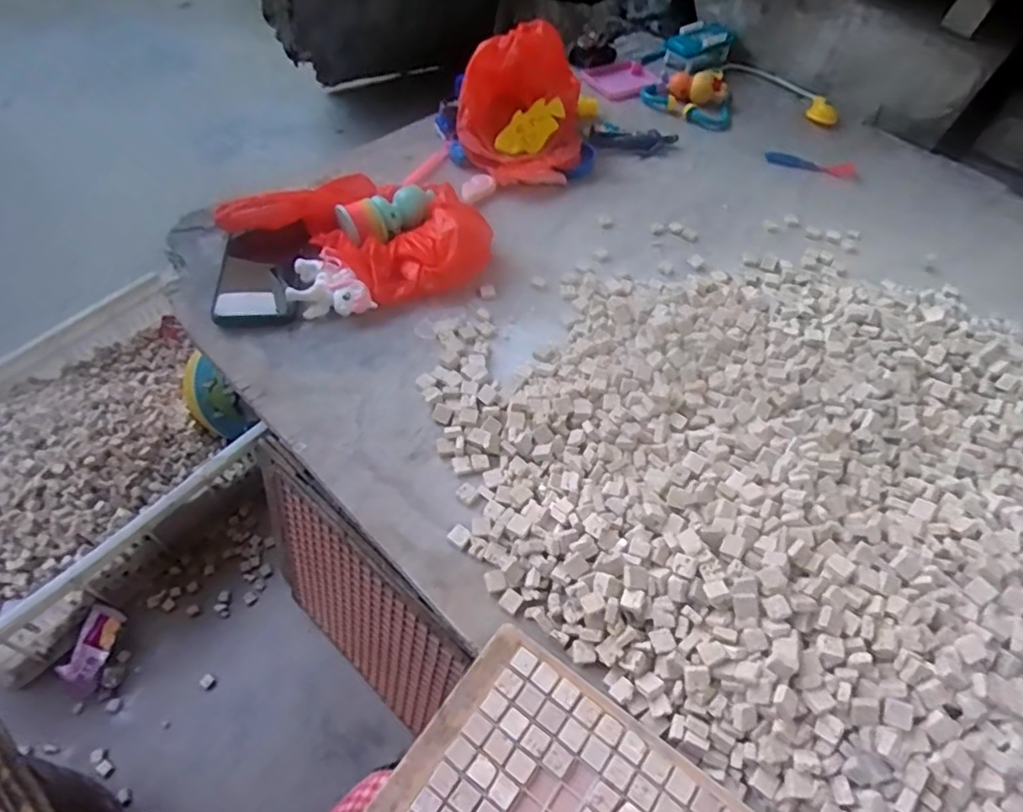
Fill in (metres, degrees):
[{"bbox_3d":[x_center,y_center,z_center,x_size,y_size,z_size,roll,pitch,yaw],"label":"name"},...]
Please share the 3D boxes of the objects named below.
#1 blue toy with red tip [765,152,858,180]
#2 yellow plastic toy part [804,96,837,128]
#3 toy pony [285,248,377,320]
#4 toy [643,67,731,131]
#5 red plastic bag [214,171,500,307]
[{"bbox_3d":[0.422,-0.339,0.869,0.123,0.007,0.041,14,54,6],"label":"blue toy with red tip"},{"bbox_3d":[0.486,-0.458,0.962,0.047,0.030,0.037,29,57,16],"label":"yellow plastic toy part"},{"bbox_3d":[-0.192,-0.115,0.636,0.068,0.034,0.081,-34,63,-25],"label":"toy pony"},{"bbox_3d":[0.273,-0.478,0.948,0.140,0.039,0.108,12,54,5],"label":"toy"},{"bbox_3d":[-0.160,-0.196,0.685,0.268,0.057,0.162,23,56,13],"label":"red plastic bag"}]

